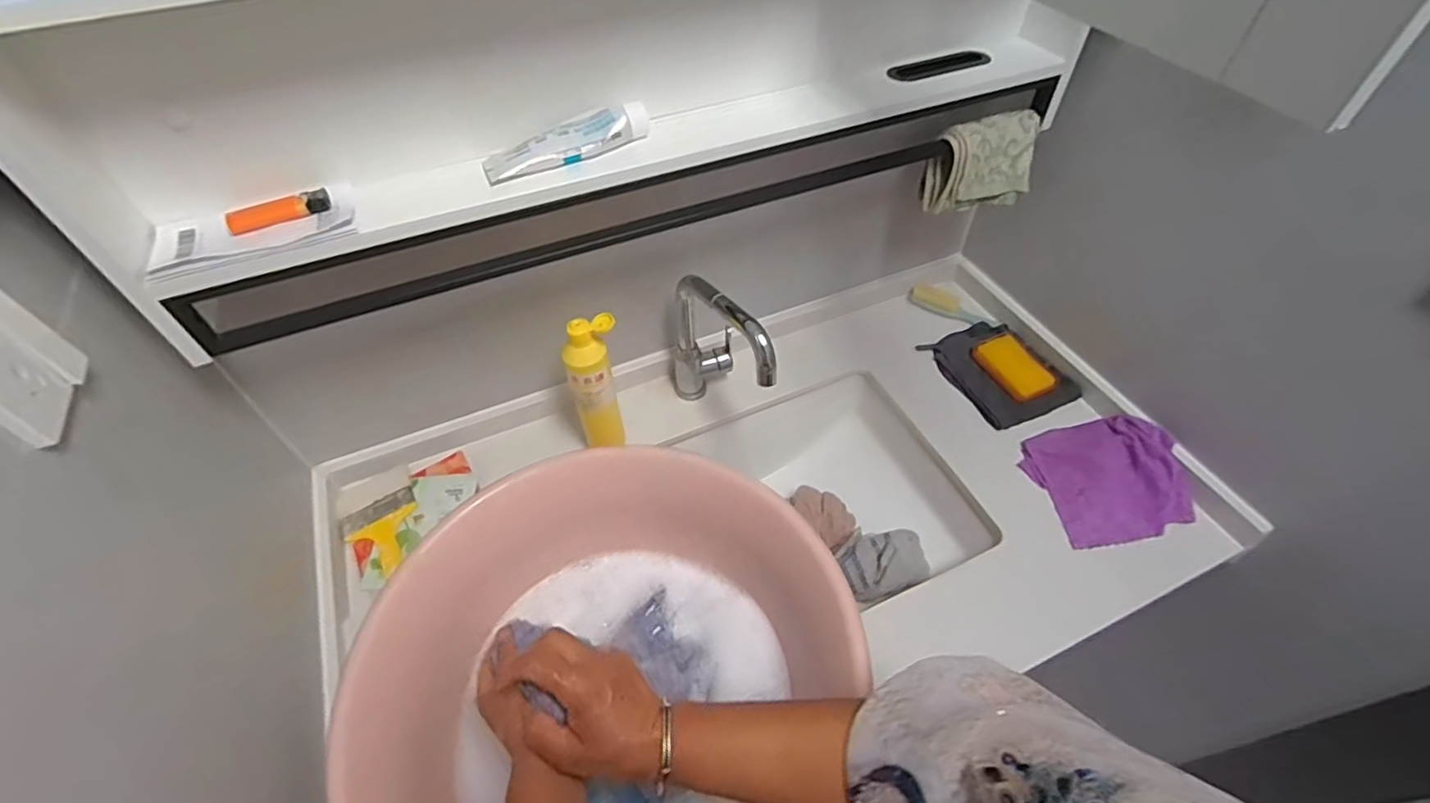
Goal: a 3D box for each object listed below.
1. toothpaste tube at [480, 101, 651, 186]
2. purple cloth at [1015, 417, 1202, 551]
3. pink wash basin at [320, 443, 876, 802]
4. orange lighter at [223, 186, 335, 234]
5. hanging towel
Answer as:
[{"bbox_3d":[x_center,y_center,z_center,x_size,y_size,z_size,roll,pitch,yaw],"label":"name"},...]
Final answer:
[{"bbox_3d":[-0.140,-0.250,0.590,0.161,0.031,0.039,-25,55,-18],"label":"toothpaste tube"},{"bbox_3d":[0.511,0.092,0.804,0.166,0.046,0.167,-10,52,-7],"label":"purple cloth"},{"bbox_3d":[-0.082,0.252,0.568,0.397,0.154,0.402,-1,51,1],"label":"pink wash basin"},{"bbox_3d":[-0.385,-0.167,0.546,0.083,0.015,0.020,-23,54,-17],"label":"orange lighter"},{"bbox_3d":[0.339,-0.300,0.784,0.134,0.097,0.059,-7,51,-5],"label":"hanging towel"}]

